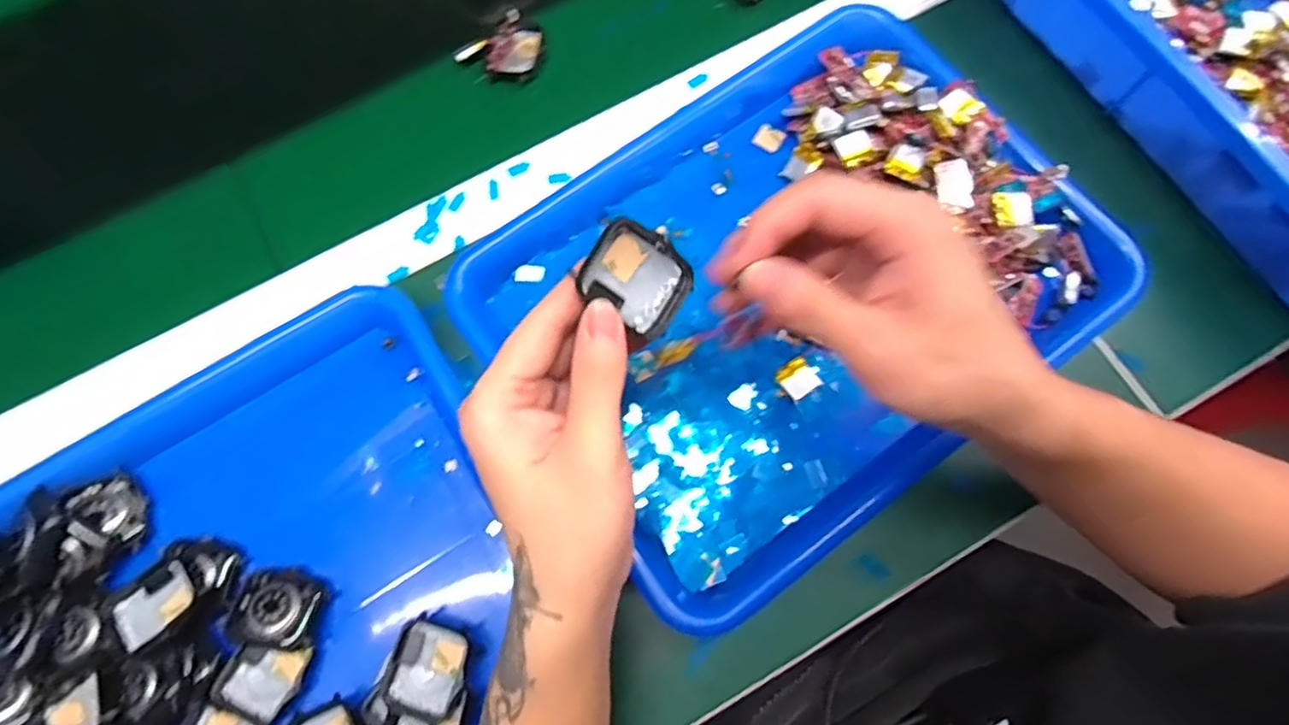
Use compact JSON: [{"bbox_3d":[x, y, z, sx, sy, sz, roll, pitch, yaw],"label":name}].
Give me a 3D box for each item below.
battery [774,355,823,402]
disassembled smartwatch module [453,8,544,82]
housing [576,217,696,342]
[{"bbox_3d":[0.087,0.009,0.369,0.019,0.006,0.020,-34,77,-8],"label":"battery"},{"bbox_3d":[-0.094,-0.210,0.438,0.058,0.031,0.034,-27,76,-6],"label":"disassembled smartwatch module"},{"bbox_3d":[-0.003,-0.035,0.262,0.045,0.007,0.036,41,83,-24],"label":"housing"}]

